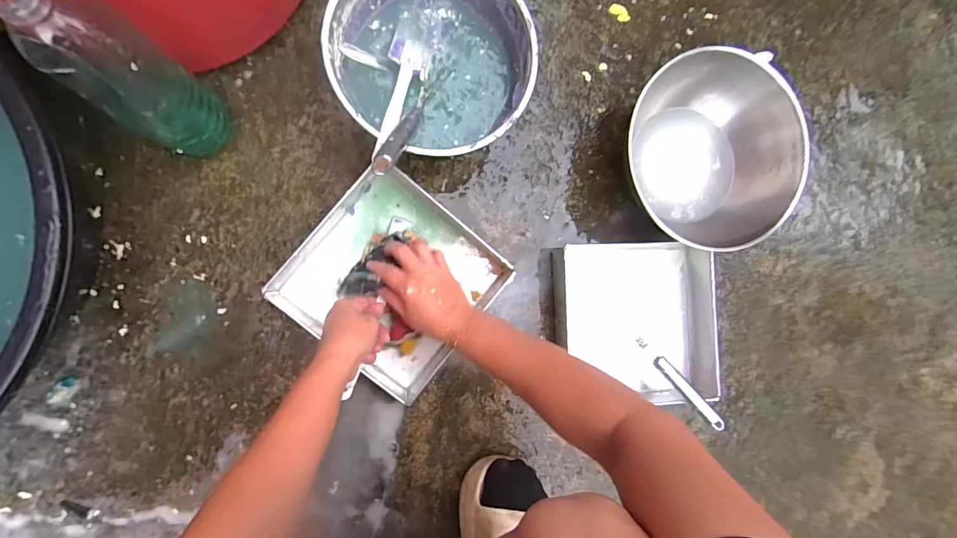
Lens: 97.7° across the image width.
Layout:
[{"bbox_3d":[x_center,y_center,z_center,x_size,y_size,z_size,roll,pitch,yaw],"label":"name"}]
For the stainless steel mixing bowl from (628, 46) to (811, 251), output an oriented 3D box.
[{"bbox_3d":[0.294,-0.138,0.542,0.241,0.139,0.198,18,87,-9],"label":"stainless steel mixing bowl"}]

